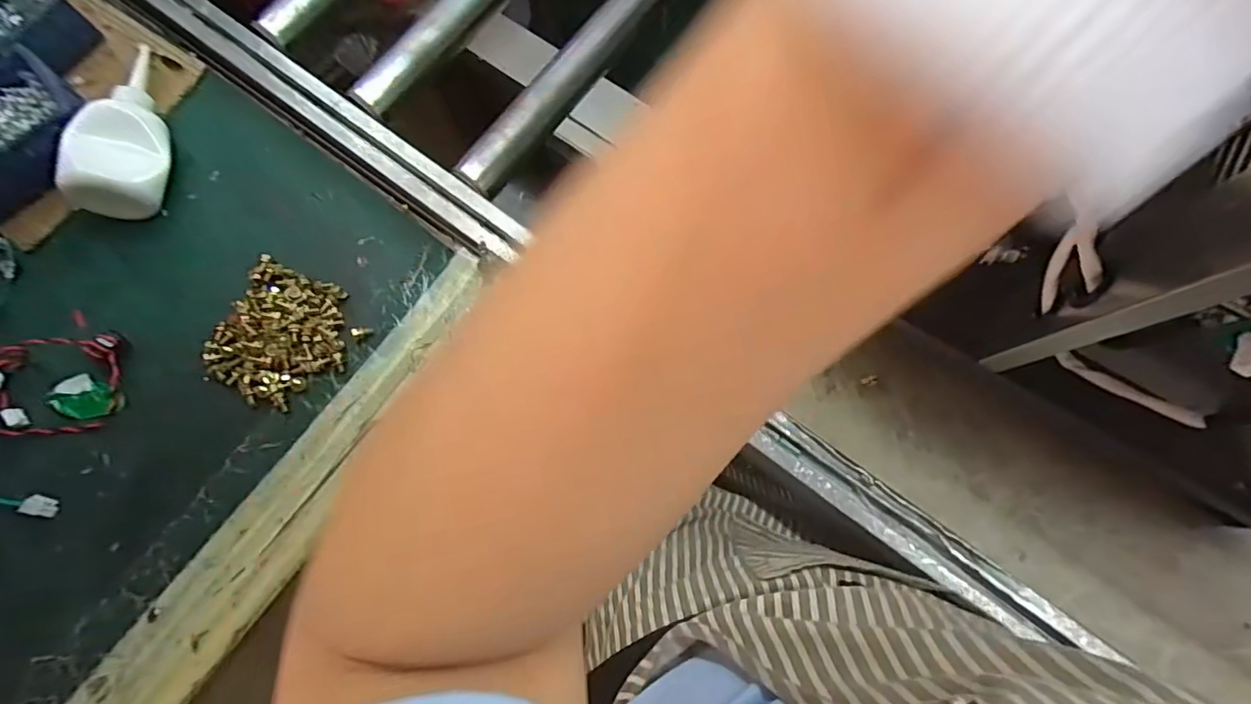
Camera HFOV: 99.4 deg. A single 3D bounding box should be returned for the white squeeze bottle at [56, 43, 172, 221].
[{"bbox_3d":[-0.454,-0.211,0.495,0.063,0.056,0.177,1,77,1],"label":"white squeeze bottle"}]

